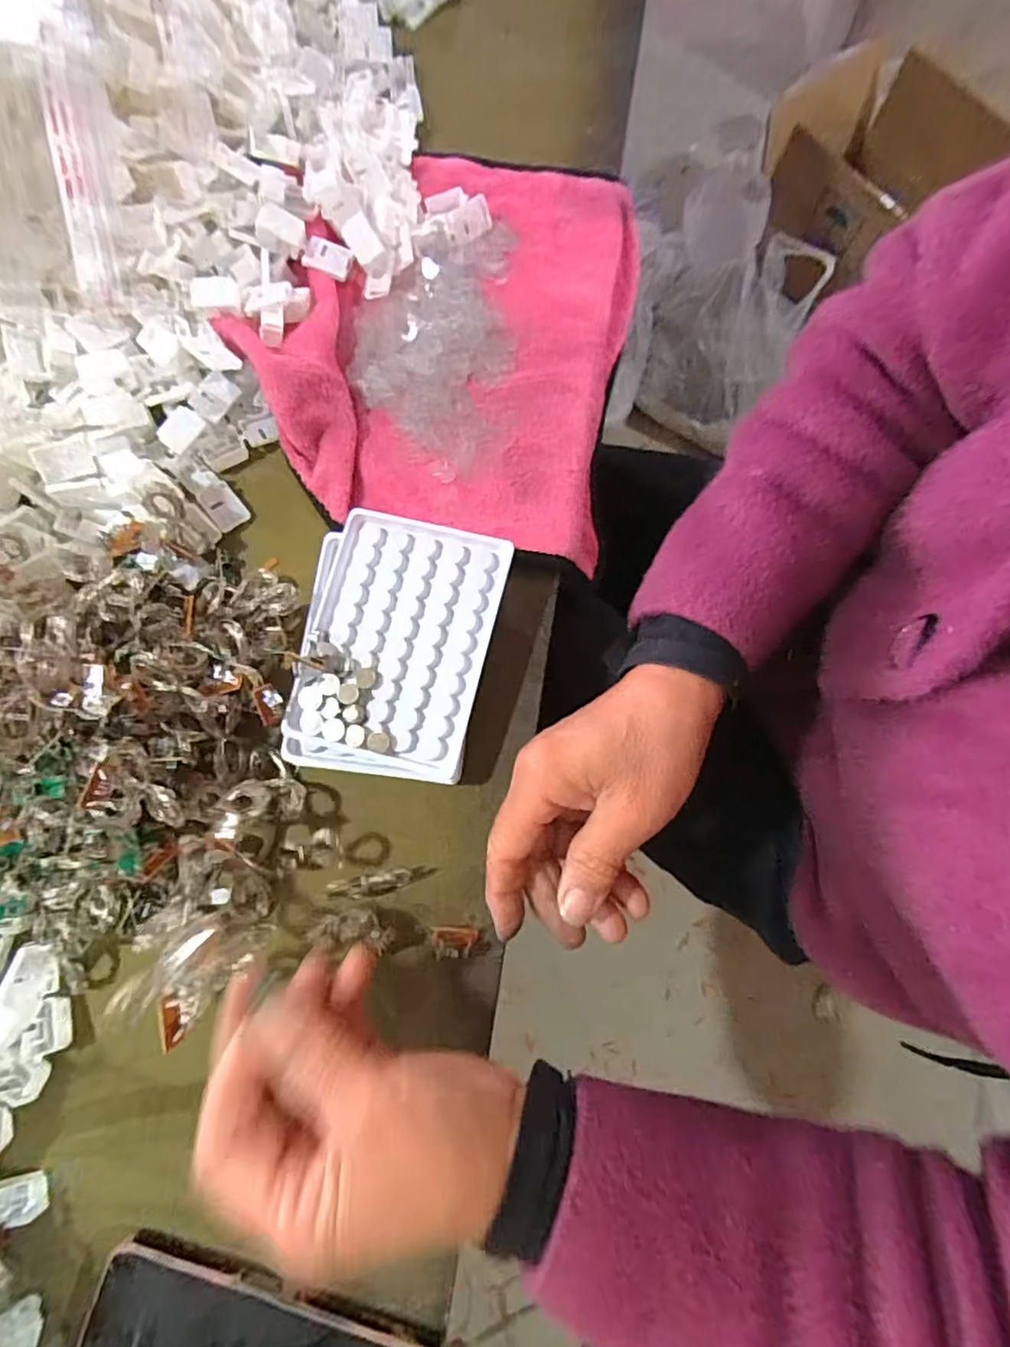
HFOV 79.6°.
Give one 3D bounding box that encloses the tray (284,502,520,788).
[{"bbox_3d":[-0.060,-0.014,0.328,0.099,0.023,0.137,13,79,4],"label":"tray"}]

